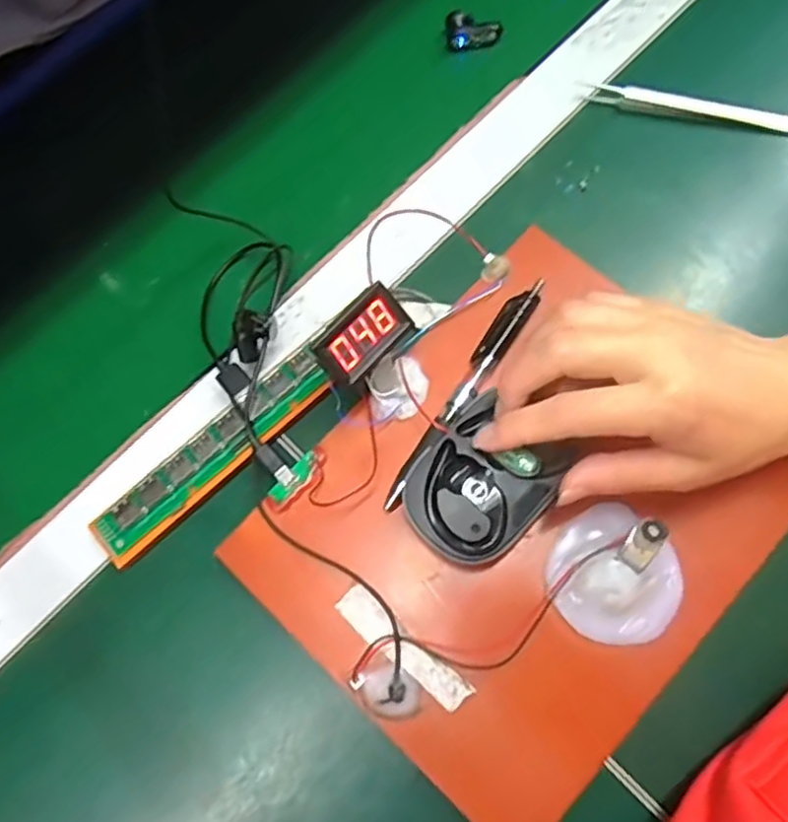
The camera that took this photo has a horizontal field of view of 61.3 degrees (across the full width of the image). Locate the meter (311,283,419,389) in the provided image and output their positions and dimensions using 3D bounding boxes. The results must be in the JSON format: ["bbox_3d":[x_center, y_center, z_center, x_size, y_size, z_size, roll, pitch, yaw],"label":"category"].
[{"bbox_3d":[-0.017,-0.036,0.324,0.047,0.018,0.029,-44,109,-15],"label":"meter"}]

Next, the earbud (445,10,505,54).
[{"bbox_3d":[0.052,-0.253,0.441,0.036,0.017,0.021,-2,73,3],"label":"earbud"}]

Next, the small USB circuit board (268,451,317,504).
[{"bbox_3d":[-0.052,0.035,0.350,0.011,0.005,0.031,39,79,14],"label":"small USB circuit board"}]

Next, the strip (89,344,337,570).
[{"bbox_3d":[-0.094,0.023,0.353,0.147,0.006,0.027,-41,99,-8],"label":"strip"}]

